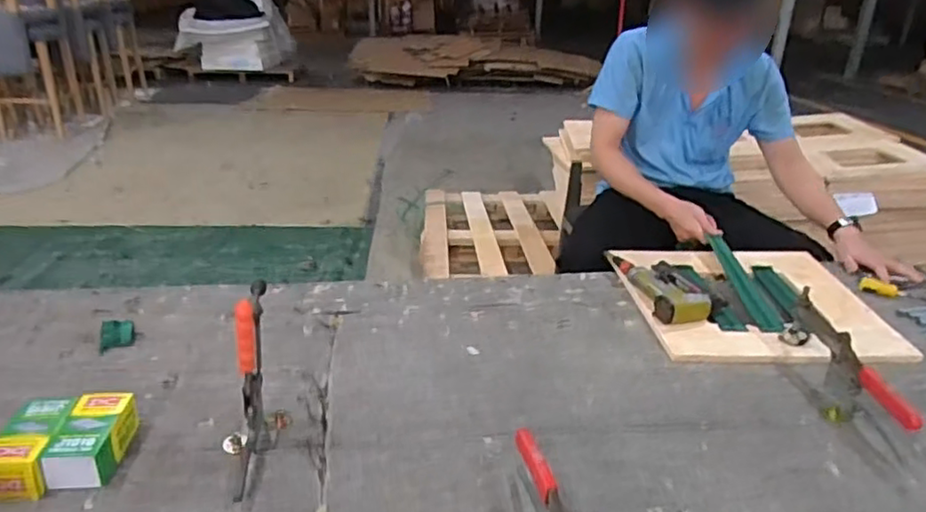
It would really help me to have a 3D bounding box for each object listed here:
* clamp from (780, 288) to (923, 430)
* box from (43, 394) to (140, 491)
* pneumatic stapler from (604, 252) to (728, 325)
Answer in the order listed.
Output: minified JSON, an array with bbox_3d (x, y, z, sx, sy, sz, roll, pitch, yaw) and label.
[{"bbox_3d":[0.556,0.168,0.962,0.050,0.104,0.307,1,24,-3],"label":"clamp"},{"bbox_3d":[-0.460,0.228,0.809,0.070,0.053,0.131,1,24,-4],"label":"box"},{"bbox_3d":[0.392,0.062,1.240,0.137,0.065,0.252,-2,24,-9],"label":"pneumatic stapler"}]

